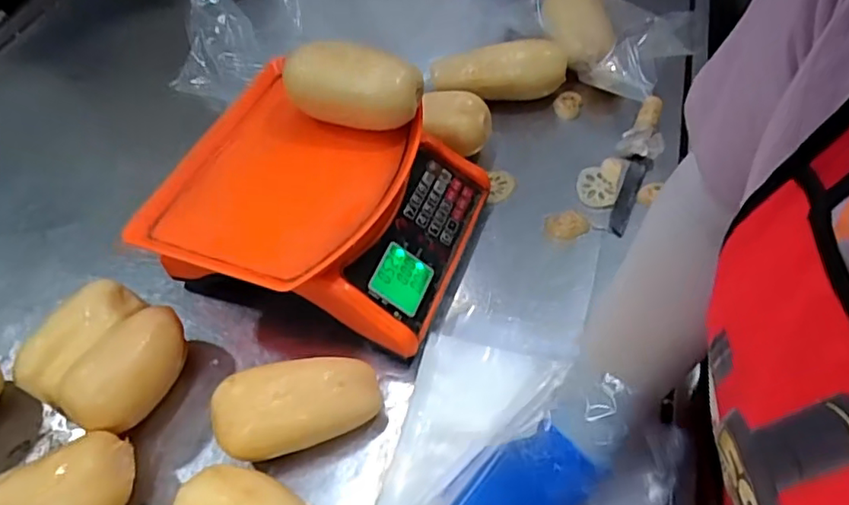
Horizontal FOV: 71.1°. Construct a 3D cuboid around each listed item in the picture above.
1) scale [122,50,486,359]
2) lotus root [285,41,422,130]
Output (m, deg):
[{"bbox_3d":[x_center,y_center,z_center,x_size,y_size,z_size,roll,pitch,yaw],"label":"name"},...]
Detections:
[{"bbox_3d":[-0.099,-0.049,0.625,0.291,0.124,0.280,11,55,13],"label":"scale"},{"bbox_3d":[-0.071,-0.169,0.593,0.133,0.057,0.060,11,56,13],"label":"lotus root"}]

